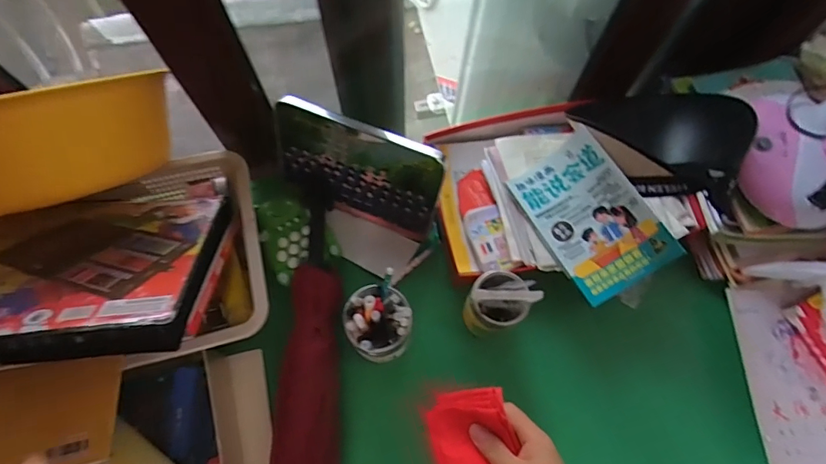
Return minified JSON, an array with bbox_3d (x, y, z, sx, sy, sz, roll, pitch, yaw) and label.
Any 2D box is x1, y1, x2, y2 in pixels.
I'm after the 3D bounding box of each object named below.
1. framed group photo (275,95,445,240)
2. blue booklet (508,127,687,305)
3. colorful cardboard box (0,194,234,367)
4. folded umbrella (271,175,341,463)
[{"bbox_3d":[-0.079,-0.084,0.666,0.242,0.173,0.016,22,50,7],"label":"framed group photo"},{"bbox_3d":[0.232,-0.024,0.611,0.112,0.086,0.210,-26,73,-11],"label":"blue booklet"},{"bbox_3d":[-0.397,0.044,0.520,0.325,0.046,0.290,-4,31,-7],"label":"colorful cardboard box"},{"bbox_3d":[-0.134,0.249,0.590,0.079,0.049,0.680,2,70,-2],"label":"folded umbrella"}]

